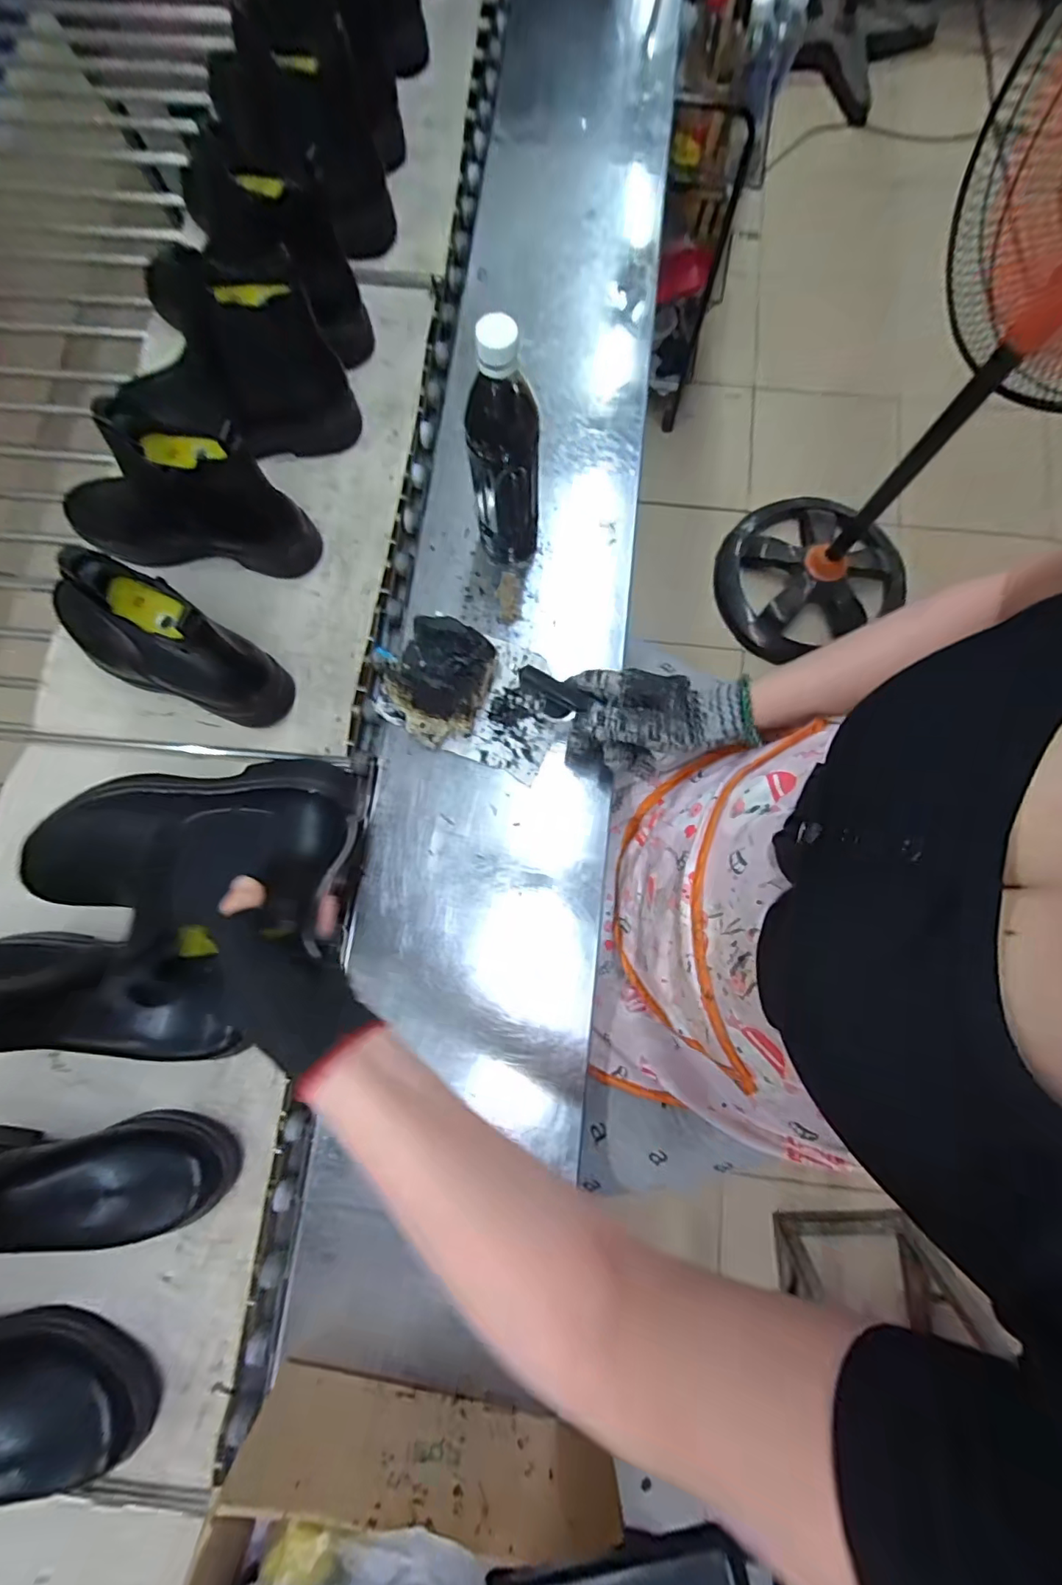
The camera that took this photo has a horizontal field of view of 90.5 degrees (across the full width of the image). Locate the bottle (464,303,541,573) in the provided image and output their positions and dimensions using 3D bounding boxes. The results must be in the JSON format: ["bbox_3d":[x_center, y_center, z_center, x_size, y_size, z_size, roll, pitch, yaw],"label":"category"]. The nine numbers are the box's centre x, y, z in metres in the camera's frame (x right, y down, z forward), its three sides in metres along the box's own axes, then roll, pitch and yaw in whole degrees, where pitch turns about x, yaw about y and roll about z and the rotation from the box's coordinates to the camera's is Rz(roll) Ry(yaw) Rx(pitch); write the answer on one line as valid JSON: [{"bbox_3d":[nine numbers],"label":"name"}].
[{"bbox_3d":[-0.023,-0.285,0.457,0.058,0.216,0.044,-3,79,-1],"label":"bottle"}]

